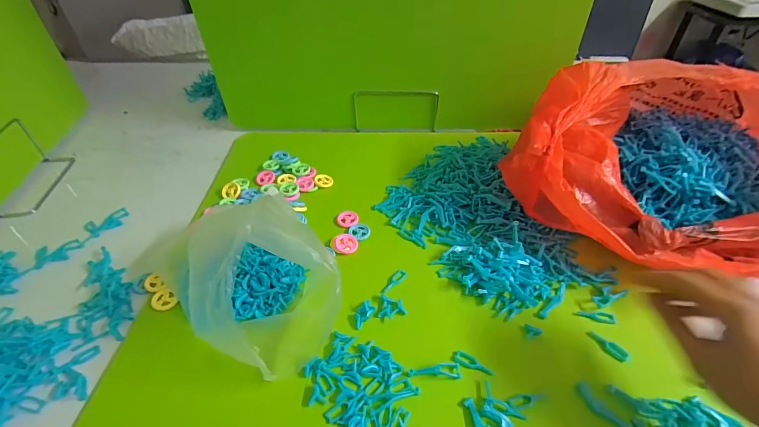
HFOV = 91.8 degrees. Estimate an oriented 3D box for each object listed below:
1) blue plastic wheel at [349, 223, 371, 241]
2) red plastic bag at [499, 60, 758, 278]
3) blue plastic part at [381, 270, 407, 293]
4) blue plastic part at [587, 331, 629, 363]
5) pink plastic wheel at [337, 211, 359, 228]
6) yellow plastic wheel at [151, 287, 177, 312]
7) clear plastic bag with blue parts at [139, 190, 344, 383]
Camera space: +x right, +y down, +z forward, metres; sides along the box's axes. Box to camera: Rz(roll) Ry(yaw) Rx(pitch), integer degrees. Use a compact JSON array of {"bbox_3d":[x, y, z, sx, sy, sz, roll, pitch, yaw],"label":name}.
[{"bbox_3d":[-0.027,0.023,0.503,0.031,0.004,0.028,24,47,25],"label":"blue plastic wheel"},{"bbox_3d":[0.386,-0.051,0.450,0.374,0.169,0.348,-18,45,-18],"label":"red plastic bag"},{"bbox_3d":[0.017,0.082,0.442,0.013,0.004,0.042,24,48,25],"label":"blue plastic part"},{"bbox_3d":[0.236,0.136,0.380,0.011,0.005,0.039,-30,50,-29],"label":"blue plastic part"},{"bbox_3d":[-0.044,0.007,0.519,0.028,0.005,0.027,0,42,0],"label":"pink plastic wheel"},{"bbox_3d":[-0.249,0.099,0.425,0.026,0.007,0.024,0,42,0],"label":"yellow plastic wheel"},{"bbox_3d":[-0.107,0.067,0.357,0.142,0.124,0.127,16,45,18],"label":"clear plastic bag with blue parts"}]

